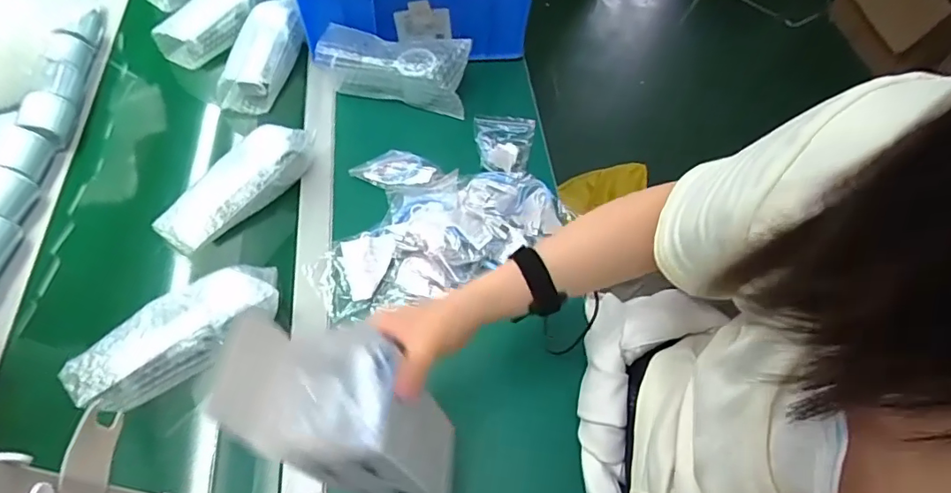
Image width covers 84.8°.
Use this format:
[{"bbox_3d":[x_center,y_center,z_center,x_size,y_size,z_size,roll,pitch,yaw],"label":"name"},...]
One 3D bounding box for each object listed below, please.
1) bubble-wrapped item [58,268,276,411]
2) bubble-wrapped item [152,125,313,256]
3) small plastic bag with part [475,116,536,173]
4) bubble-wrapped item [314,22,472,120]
[{"bbox_3d":[-0.300,0.088,0.540,0.199,0.059,0.081,-32,63,-20],"label":"bubble-wrapped item"},{"bbox_3d":[-0.288,-0.072,0.640,0.064,0.052,0.200,32,62,17],"label":"bubble-wrapped item"},{"bbox_3d":[0.038,-0.148,0.730,0.082,0.031,0.116,9,57,4],"label":"small plastic bag with part"},{"bbox_3d":[-0.116,-0.262,0.760,0.212,0.074,0.078,13,58,6],"label":"bubble-wrapped item"}]

